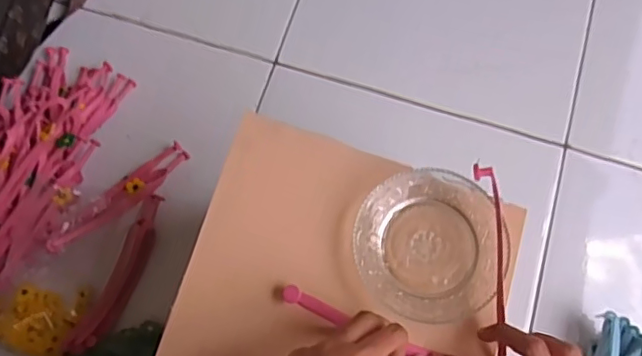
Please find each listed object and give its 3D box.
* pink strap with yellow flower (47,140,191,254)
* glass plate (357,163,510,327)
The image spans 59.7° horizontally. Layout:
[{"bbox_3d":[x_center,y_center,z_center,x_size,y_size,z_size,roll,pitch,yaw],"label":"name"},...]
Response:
[{"bbox_3d":[-0.239,0.021,0.664,0.036,0.022,0.187,43,64,11],"label":"pink strap with yellow flower"},{"bbox_3d":[0.084,0.051,0.430,0.113,0.015,0.110,0,73,-1],"label":"glass plate"}]

